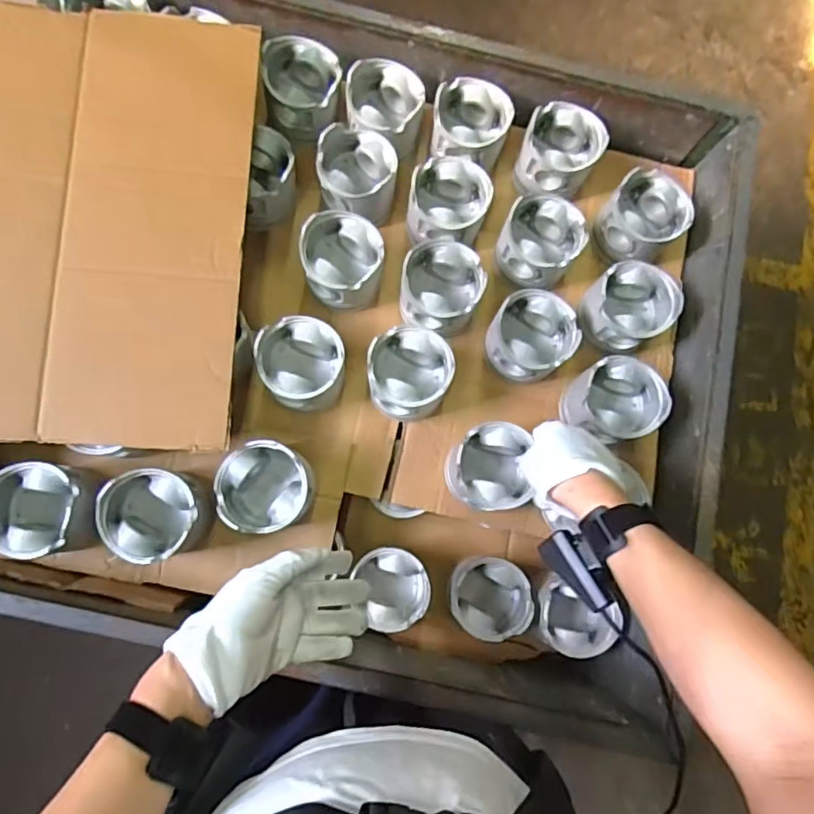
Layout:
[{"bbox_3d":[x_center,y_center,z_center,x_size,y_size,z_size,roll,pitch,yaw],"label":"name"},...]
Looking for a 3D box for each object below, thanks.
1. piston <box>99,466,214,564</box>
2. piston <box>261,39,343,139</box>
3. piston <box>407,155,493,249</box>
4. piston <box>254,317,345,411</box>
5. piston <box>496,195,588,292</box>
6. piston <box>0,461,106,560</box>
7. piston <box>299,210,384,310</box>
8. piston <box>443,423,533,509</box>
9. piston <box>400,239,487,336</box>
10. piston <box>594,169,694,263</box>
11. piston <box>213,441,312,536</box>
[{"bbox_3d":[-0.262,0.114,0.615,0.099,0.084,0.092,-6,81,-6],"label":"piston"},{"bbox_3d":[-0.125,-0.388,0.706,0.090,0.062,0.100,6,80,-4],"label":"piston"},{"bbox_3d":[0.050,-0.242,0.704,0.092,0.086,0.100,1,80,-5],"label":"piston"},{"bbox_3d":[-0.116,-0.049,0.655,0.089,0.086,0.095,1,80,-5],"label":"piston"},{"bbox_3d":[0.159,-0.198,0.698,0.096,0.074,0.093,1,80,-5],"label":"piston"},{"bbox_3d":[-0.371,0.106,0.602,0.096,0.086,0.091,1,80,-5],"label":"piston"},{"bbox_3d":[-0.075,-0.169,0.678,0.093,0.075,0.100,1,80,-5],"label":"piston"},{"bbox_3d":[0.089,0.066,0.632,0.086,0.080,0.089,-3,82,-1],"label":"piston"},{"bbox_3d":[0.040,-0.136,0.688,0.090,0.086,0.092,1,80,-5],"label":"piston"},{"bbox_3d":[0.284,-0.228,0.712,0.101,0.073,0.094,1,80,-5],"label":"piston"},{"bbox_3d":[-0.150,0.086,0.628,0.091,0.087,0.090,1,80,-5],"label":"piston"}]

